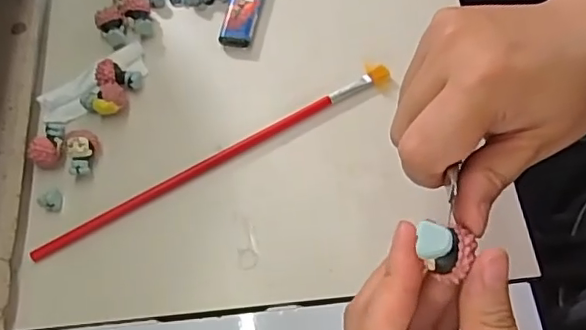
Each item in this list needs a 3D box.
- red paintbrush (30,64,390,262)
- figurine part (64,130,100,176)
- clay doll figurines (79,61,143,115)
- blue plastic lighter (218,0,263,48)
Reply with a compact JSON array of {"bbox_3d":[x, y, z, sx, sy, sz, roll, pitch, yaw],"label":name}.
[{"bbox_3d":[-0.046,-0.006,0.350,0.246,0.012,0.010,-28,65,-9],"label":"red paintbrush"},{"bbox_3d":[-0.132,-0.007,0.354,0.018,0.017,0.024,-10,63,0],"label":"figurine part"},{"bbox_3d":[-0.124,-0.052,0.376,0.033,0.016,0.036,14,66,12],"label":"clay doll figurines"},{"bbox_3d":[-0.034,-0.118,0.404,0.024,0.012,0.074,8,64,9],"label":"blue plastic lighter"}]

